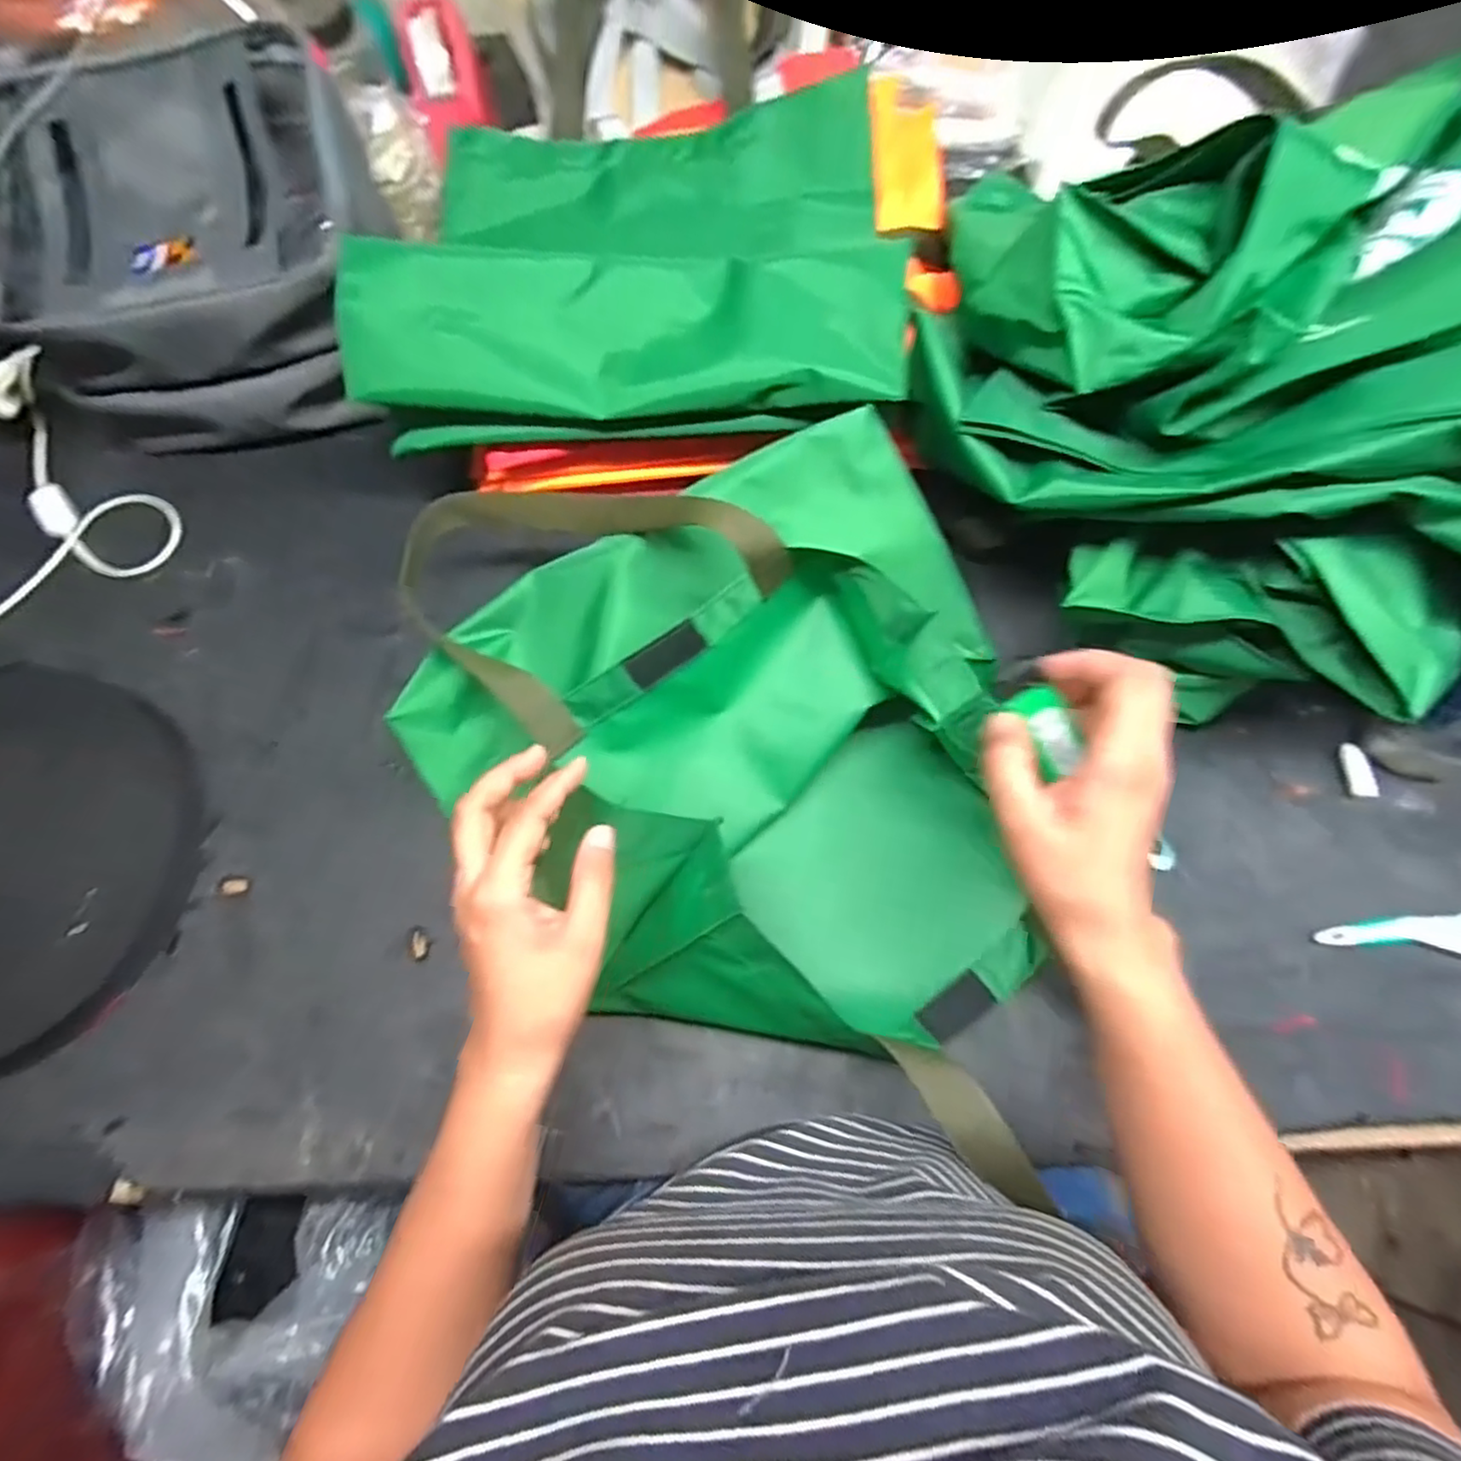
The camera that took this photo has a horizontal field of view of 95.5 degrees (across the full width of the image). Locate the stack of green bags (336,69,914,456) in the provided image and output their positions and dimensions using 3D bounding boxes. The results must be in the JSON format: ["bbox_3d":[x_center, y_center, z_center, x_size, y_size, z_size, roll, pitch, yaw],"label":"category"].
[{"bbox_3d":[-0.068,-0.377,0.524,0.377,0.107,0.344,-1,69,4],"label":"stack of green bags"}]

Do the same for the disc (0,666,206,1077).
[{"bbox_3d":[-0.530,0.091,0.460,0.305,0.030,0.274,10,70,8],"label":"disc"}]

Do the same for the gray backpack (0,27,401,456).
[{"bbox_3d":[-0.431,-0.389,0.547,0.278,0.160,0.218,-11,69,0],"label":"gray backpack"}]

